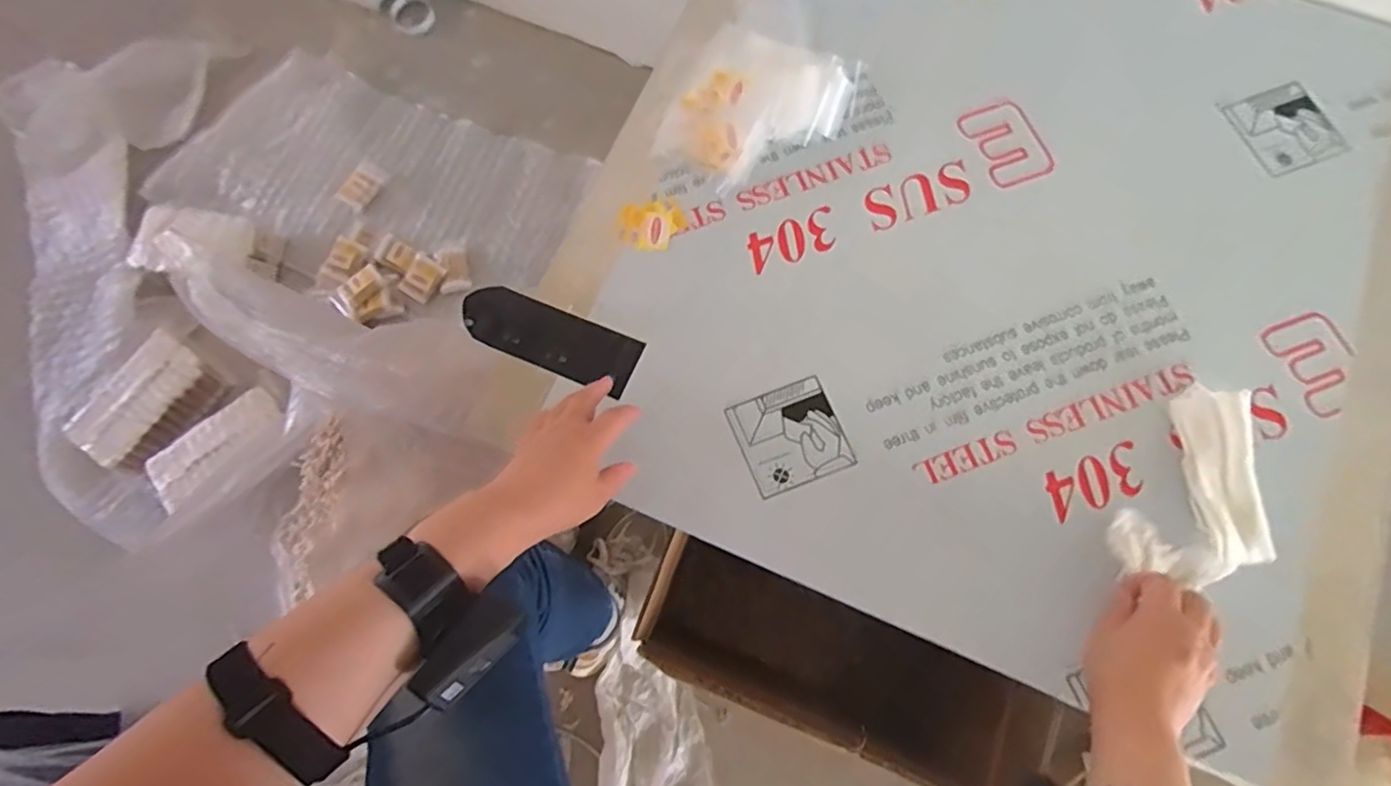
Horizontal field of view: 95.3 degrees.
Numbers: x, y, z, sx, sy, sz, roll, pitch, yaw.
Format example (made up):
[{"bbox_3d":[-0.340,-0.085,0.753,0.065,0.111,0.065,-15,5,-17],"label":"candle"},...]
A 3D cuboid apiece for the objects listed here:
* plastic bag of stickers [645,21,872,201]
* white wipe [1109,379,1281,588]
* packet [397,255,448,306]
[{"bbox_3d":[0.066,-0.291,0.654,0.161,0.019,0.186,26,77,7],"label":"plastic bag of stickers"},{"bbox_3d":[0.434,0.081,0.541,0.106,0.028,0.178,27,79,7],"label":"white wipe"},{"bbox_3d":[-0.471,-0.195,1.092,0.059,0.007,0.073,34,79,-3],"label":"packet"}]

